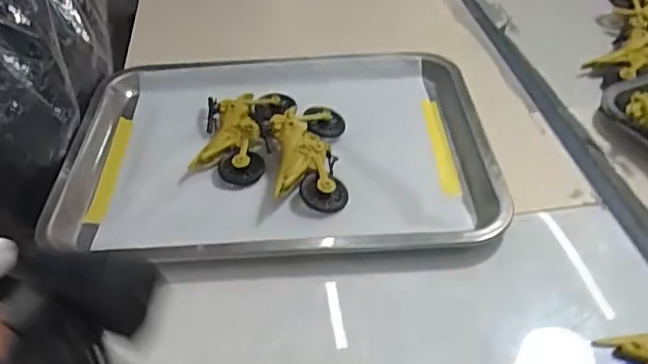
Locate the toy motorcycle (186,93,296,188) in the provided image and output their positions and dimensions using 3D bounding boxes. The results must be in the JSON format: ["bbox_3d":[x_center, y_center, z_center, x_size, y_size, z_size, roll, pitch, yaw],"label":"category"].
[{"bbox_3d":[-0.068,-0.043,0.513,0.078,0.034,0.101,1,42,5],"label":"toy motorcycle"}]

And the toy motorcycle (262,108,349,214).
[{"bbox_3d":[-0.016,-0.026,0.492,0.066,0.034,0.110,-2,42,1],"label":"toy motorcycle"}]

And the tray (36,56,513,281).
[{"bbox_3d":[-0.042,-0.032,0.509,0.350,0.031,0.248,-6,42,-3],"label":"tray"}]

